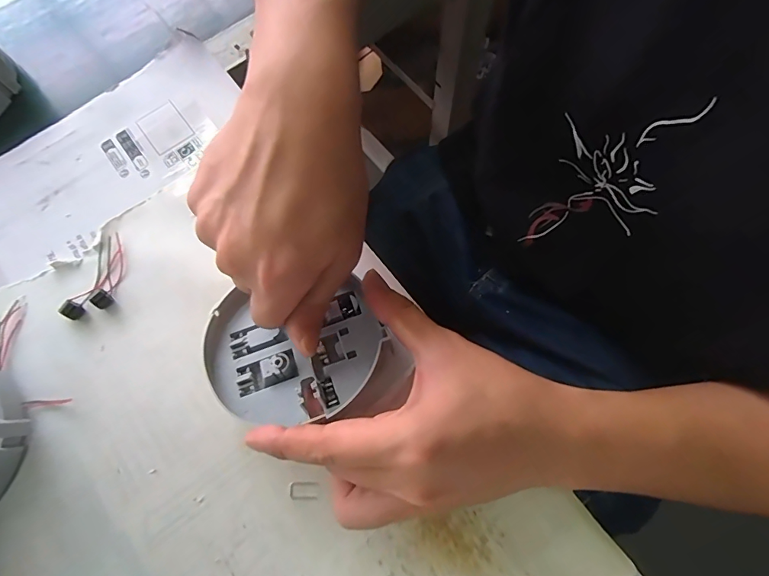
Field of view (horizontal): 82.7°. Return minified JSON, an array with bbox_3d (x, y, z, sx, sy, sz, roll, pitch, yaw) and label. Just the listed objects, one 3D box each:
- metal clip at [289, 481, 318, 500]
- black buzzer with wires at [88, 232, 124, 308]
[{"bbox_3d":[-0.048,0.119,0.257,0.016,0.004,0.010,0,73,-3],"label":"metal clip"},{"bbox_3d":[-0.187,-0.012,0.297,0.014,0.009,0.054,2,72,3],"label":"black buzzer with wires"}]

